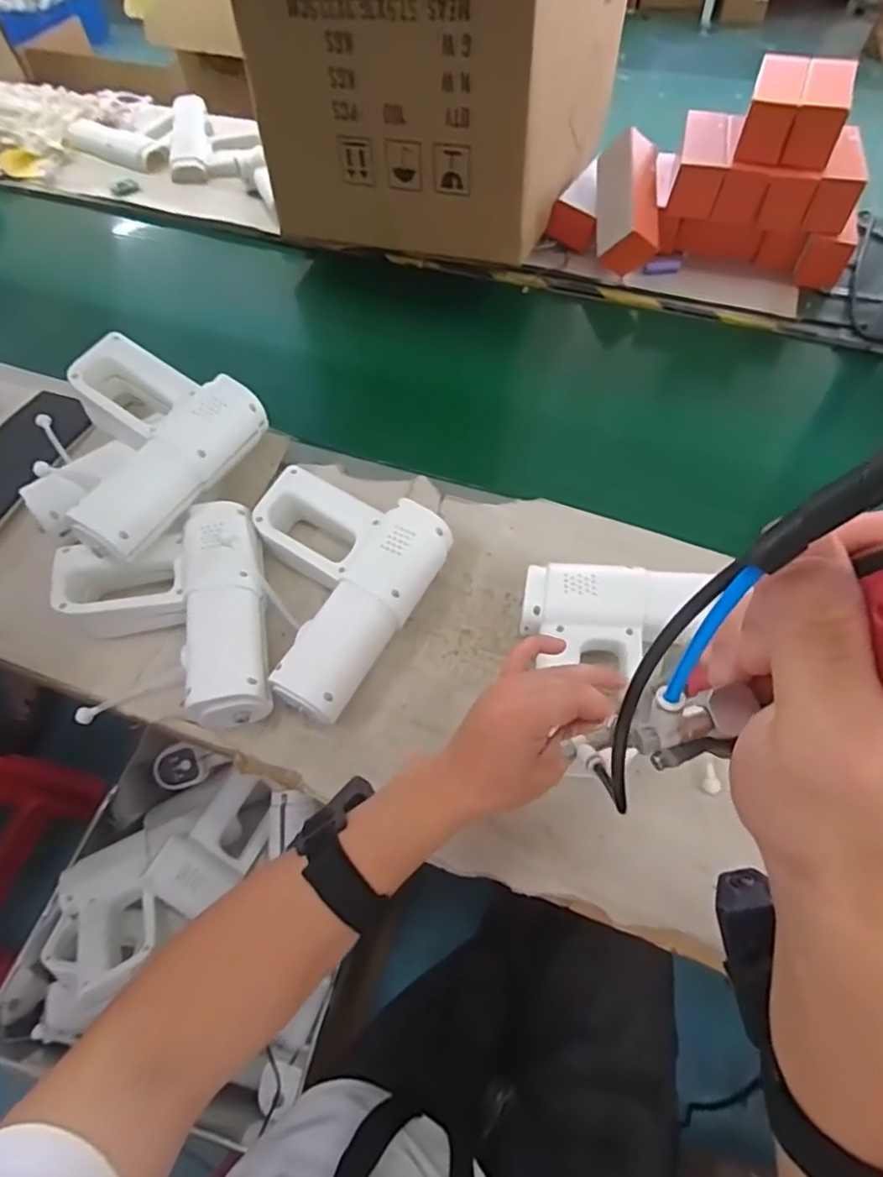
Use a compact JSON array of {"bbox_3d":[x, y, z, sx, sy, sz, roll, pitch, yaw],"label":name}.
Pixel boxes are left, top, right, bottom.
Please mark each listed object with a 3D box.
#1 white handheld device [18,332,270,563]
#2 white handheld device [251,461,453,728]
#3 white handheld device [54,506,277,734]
[{"bbox_3d":[-0.309,-0.143,0.597,0.185,0.068,0.209,25,62,17],"label":"white handheld device"},{"bbox_3d":[-0.116,-0.005,0.567,0.182,0.069,0.208,27,63,18],"label":"white handheld device"},{"bbox_3d":[-0.247,0.033,0.545,0.180,0.076,0.203,-10,58,-4],"label":"white handheld device"}]

